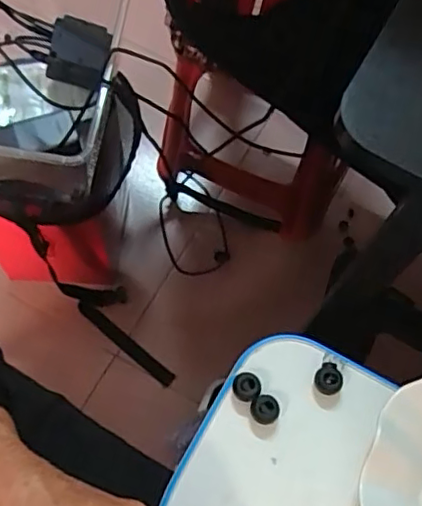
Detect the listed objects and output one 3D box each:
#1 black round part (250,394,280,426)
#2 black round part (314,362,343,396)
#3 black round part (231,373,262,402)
[{"bbox_3d":[0.034,0.097,0.370,0.017,0.012,0.017,1,67,-3],"label":"black round part"},{"bbox_3d":[0.075,0.081,0.379,0.017,0.013,0.017,1,67,-3],"label":"black round part"},{"bbox_3d":[0.022,0.084,0.374,0.017,0.013,0.016,1,67,-3],"label":"black round part"}]

